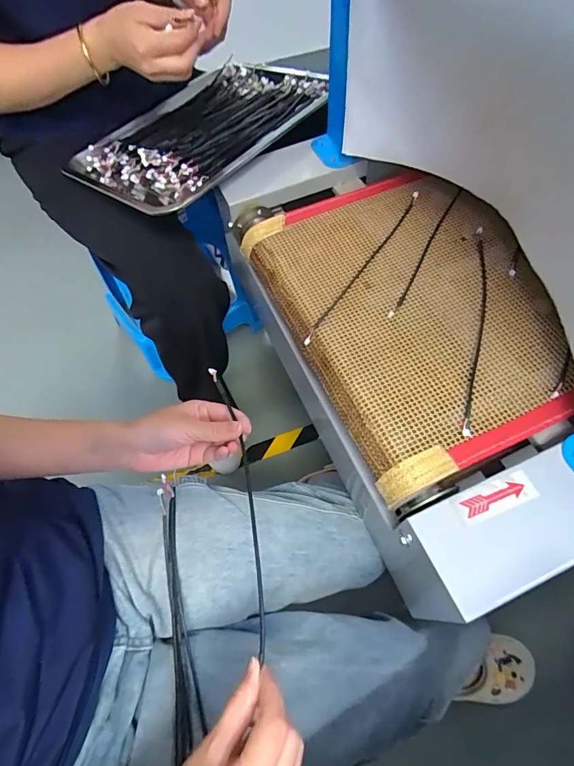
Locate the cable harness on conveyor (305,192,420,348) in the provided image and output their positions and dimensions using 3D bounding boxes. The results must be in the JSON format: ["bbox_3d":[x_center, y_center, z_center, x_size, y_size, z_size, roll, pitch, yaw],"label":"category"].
[{"bbox_3d":[0.099,-0.150,0.502,0.011,0.004,0.280,30,69,17],"label":"cable harness on conveyor"}]

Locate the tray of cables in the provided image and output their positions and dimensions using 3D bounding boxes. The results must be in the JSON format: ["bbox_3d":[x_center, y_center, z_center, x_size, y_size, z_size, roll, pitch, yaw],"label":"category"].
[{"bbox_3d":[-0.137,-0.407,0.635,0.281,0.035,0.391,35,73,21],"label":"tray of cables"}]

